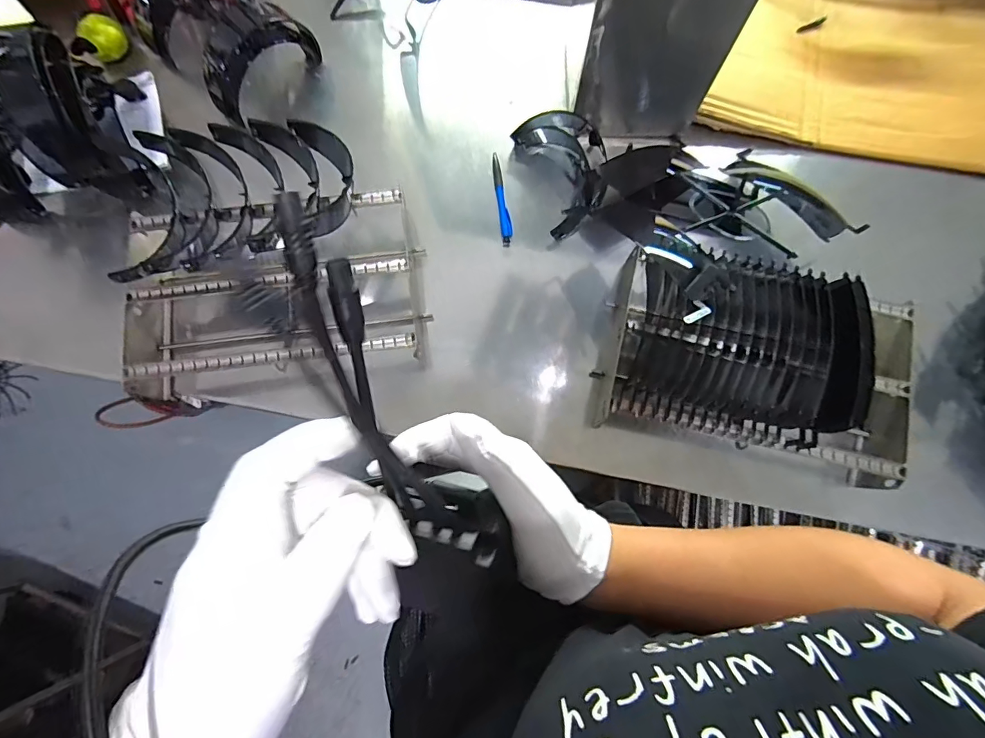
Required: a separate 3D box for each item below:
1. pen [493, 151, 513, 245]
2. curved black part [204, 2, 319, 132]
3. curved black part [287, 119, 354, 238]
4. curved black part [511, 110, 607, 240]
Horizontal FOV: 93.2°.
[{"bbox_3d":[0.012,-0.218,0.592,0.014,0.013,0.128,-6,79,-2],"label":"pen"},{"bbox_3d":[-0.302,-0.399,0.593,0.055,0.082,0.152,42,82,7],"label":"curved black part"},{"bbox_3d":[-0.183,-0.214,0.519,0.056,0.033,0.131,-13,80,-3],"label":"curved black part"},{"bbox_3d":[0.095,-0.248,0.583,0.096,0.056,0.152,-19,80,-4],"label":"curved black part"}]

